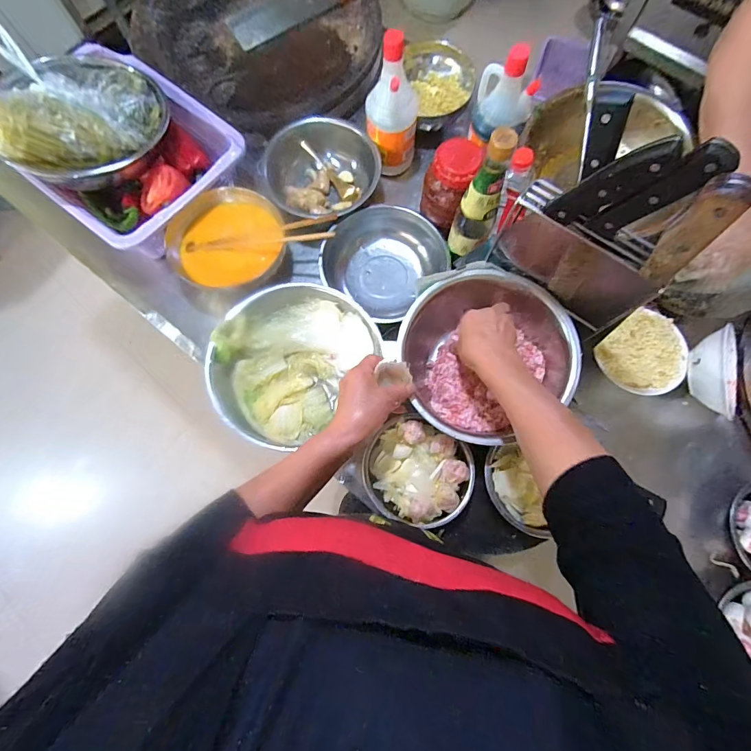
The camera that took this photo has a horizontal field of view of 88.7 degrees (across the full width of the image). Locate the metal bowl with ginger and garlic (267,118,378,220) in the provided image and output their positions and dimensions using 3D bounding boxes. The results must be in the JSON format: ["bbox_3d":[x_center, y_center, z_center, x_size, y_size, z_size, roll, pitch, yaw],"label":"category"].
[{"bbox_3d":[-0.095,-0.358,0.692,0.172,0.099,0.179,0,75,0],"label":"metal bowl with ginger and garlic"}]

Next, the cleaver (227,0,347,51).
[{"bbox_3d":[-0.137,-0.762,0.763,0.325,0.033,0.095,-27,77,-7],"label":"cleaver"}]

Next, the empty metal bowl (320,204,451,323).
[{"bbox_3d":[0.015,-0.199,0.676,0.191,0.065,0.176,0,75,0],"label":"empty metal bowl"}]

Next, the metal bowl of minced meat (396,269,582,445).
[{"bbox_3d":[0.147,-0.025,0.547,0.227,0.107,0.213,0,75,0],"label":"metal bowl of minced meat"}]

